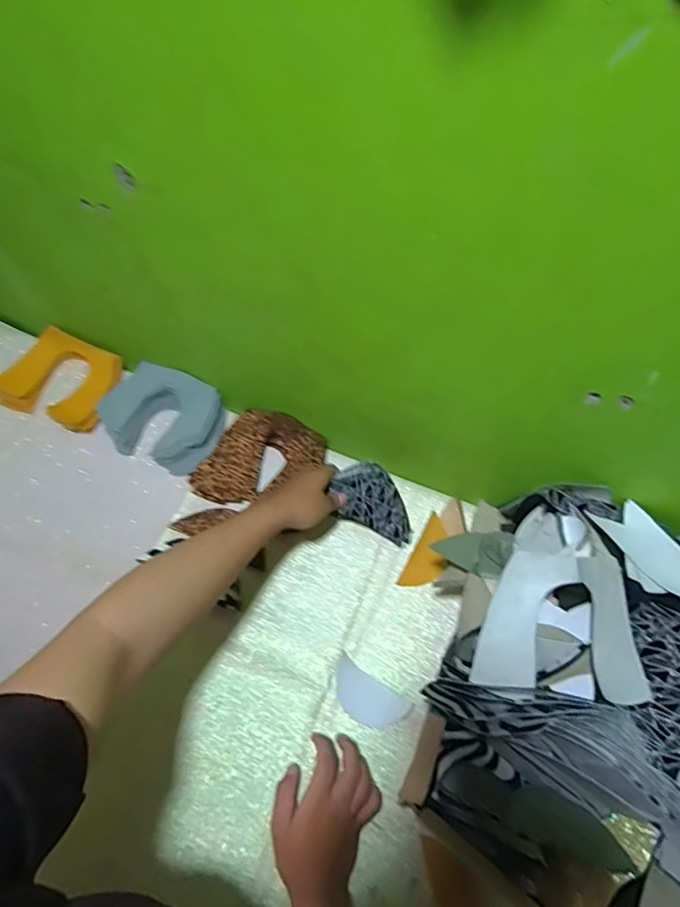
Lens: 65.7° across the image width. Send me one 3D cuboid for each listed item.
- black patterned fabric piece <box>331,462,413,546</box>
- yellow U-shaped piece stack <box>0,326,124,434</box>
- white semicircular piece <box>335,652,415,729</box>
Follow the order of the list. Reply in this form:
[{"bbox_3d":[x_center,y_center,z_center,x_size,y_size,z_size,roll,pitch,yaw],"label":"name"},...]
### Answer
[{"bbox_3d":[0.049,0.059,0.648,0.116,0.012,0.074,27,92,-14],"label":"black patterned fabric piece"},{"bbox_3d":[-0.391,-0.108,0.743,0.154,0.021,0.128,19,61,8],"label":"yellow U-shaped piece stack"},{"bbox_3d":[0.028,0.270,0.580,0.091,0.004,0.047,32,72,17],"label":"white semicircular piece"}]

